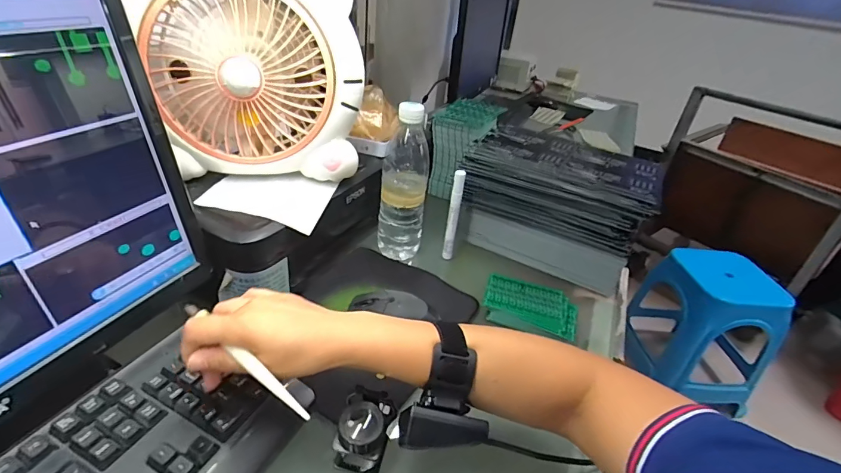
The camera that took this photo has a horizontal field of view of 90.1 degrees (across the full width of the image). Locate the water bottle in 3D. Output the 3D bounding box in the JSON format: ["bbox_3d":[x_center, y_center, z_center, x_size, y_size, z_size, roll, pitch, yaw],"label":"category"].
[{"bbox_3d":[-0.020,-0.076,0.605,0.061,0.227,0.072,11,33,5],"label":"water bottle"}]

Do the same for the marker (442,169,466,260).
[{"bbox_3d":[0.048,-0.030,0.617,0.018,0.142,0.012,9,33,3],"label":"marker"}]

